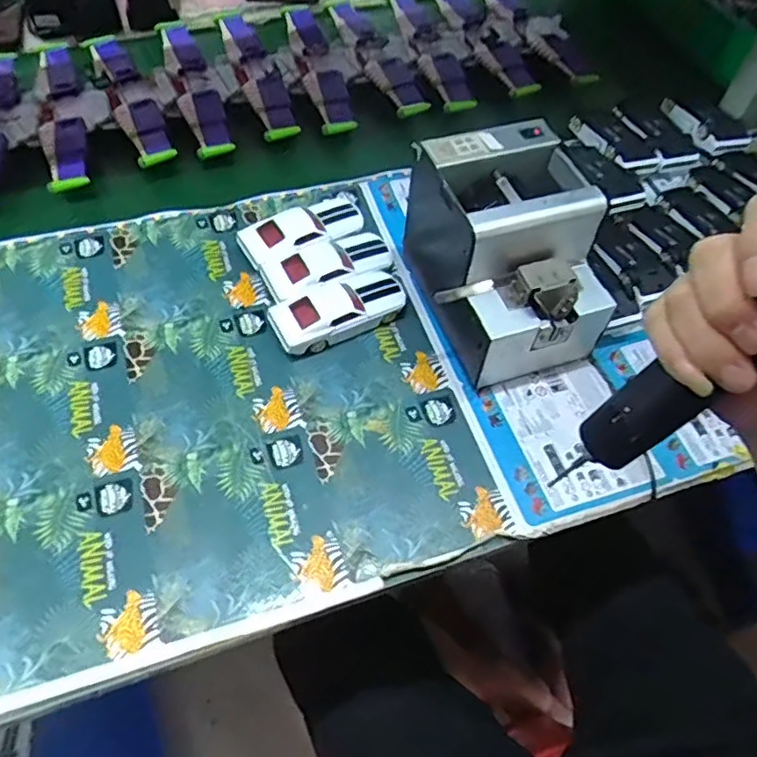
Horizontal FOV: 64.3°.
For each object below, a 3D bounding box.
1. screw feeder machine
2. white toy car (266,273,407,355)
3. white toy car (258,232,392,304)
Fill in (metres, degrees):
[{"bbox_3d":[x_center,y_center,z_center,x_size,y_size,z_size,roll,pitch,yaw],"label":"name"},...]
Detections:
[{"bbox_3d":[0.114,-0.112,0.553,0.134,0.153,0.183,-16,58,-13],"label":"screw feeder machine"},{"bbox_3d":[-0.037,-0.065,0.582,0.130,0.034,0.053,-24,60,-18],"label":"white toy car"},{"bbox_3d":[-0.050,-0.110,0.610,0.129,0.035,0.059,-25,60,-18],"label":"white toy car"}]

